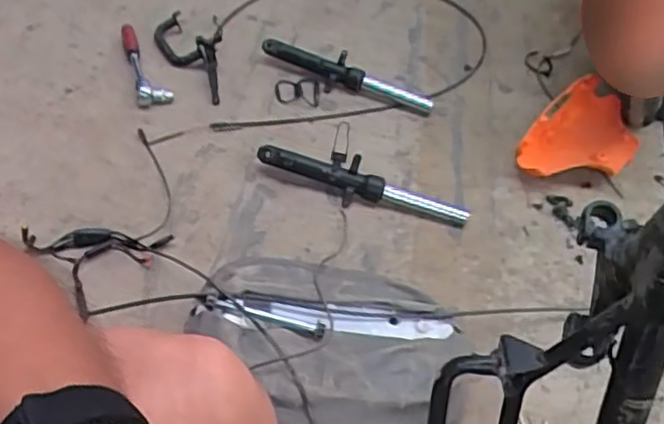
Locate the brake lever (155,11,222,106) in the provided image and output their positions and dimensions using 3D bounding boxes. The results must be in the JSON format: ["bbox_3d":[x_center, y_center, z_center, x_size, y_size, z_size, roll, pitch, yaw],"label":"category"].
[{"bbox_3d":[-0.250,-0.285,1.161,0.114,0.056,0.249,-5,47,-12],"label":"brake lever"}]

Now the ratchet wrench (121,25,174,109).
[{"bbox_3d":[-0.326,-0.259,1.157,0.058,0.045,0.219,-13,50,-18],"label":"ratchet wrench"}]

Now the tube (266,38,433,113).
[{"bbox_3d":[0.022,-0.237,1.137,0.314,0.059,0.037,21,48,12],"label":"tube"}]

